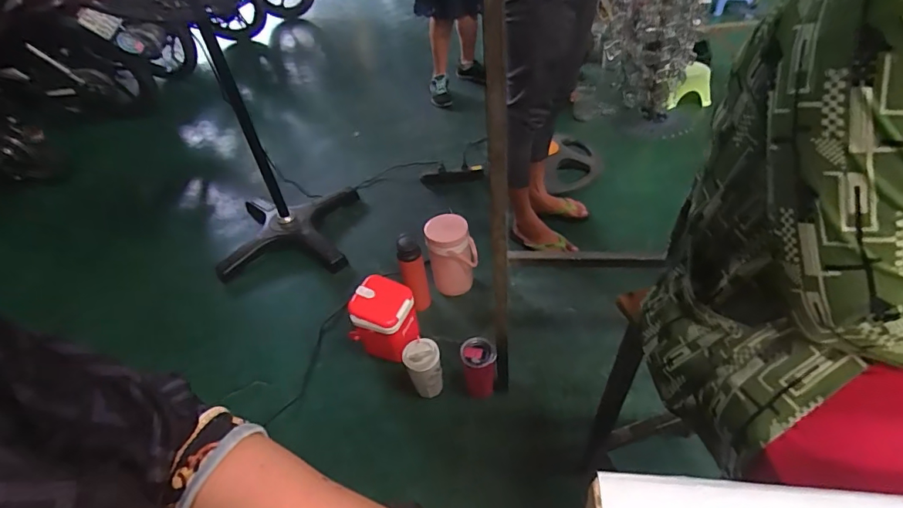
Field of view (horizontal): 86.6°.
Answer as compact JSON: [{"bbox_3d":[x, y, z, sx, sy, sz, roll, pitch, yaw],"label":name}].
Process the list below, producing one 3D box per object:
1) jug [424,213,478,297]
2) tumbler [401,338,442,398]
[{"bbox_3d":[0.006,0.018,1.540,0.155,0.244,0.129,-7,44,0],"label":"jug"},{"bbox_3d":[-0.075,0.311,1.301,0.093,0.153,0.086,-4,44,4],"label":"tumbler"}]

